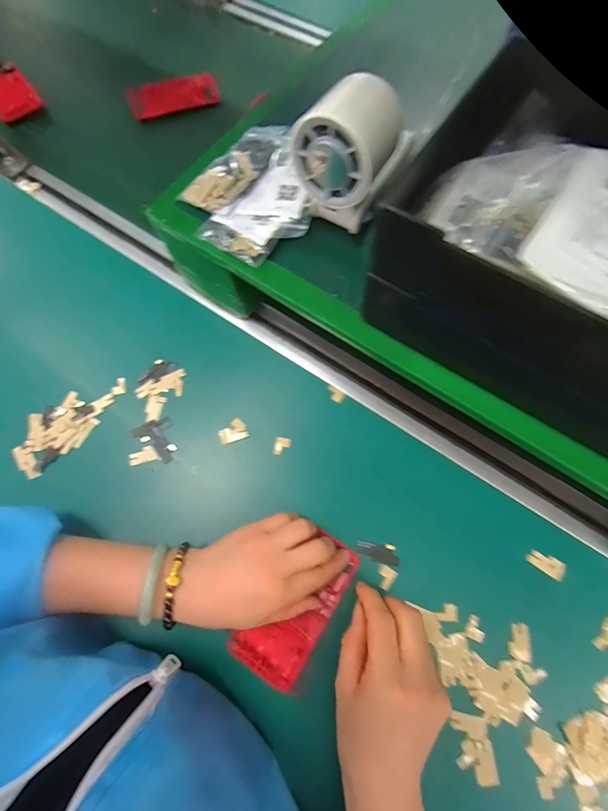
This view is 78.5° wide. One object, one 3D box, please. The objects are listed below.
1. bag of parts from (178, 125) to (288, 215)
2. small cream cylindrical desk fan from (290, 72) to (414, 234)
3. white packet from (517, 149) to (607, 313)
[{"bbox_3d":[-0.060,-0.212,0.331,0.052,0.016,0.104,38,76,13],"label":"bag of parts"},{"bbox_3d":[0.036,-0.180,0.268,0.065,0.078,0.064,37,76,13],"label":"small cream cylindrical desk fan"},{"bbox_3d":[0.167,-0.097,0.199,0.068,0.016,0.105,35,75,12],"label":"white packet"}]

